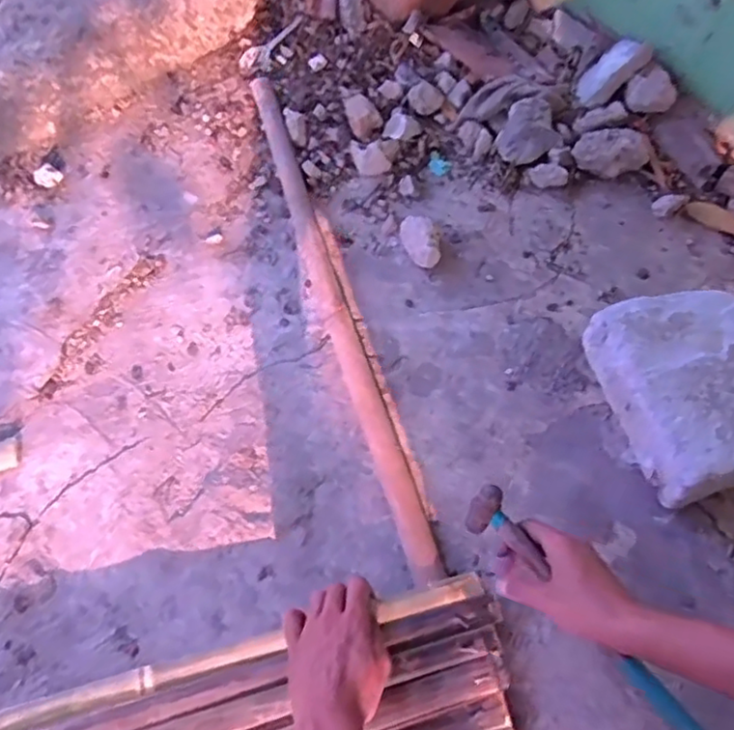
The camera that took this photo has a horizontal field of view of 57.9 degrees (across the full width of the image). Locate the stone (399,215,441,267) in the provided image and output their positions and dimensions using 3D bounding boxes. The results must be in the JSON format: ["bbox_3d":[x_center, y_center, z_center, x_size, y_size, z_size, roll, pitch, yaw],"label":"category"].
[{"bbox_3d":[0.074,-0.171,0.916,0.051,0.055,0.069,-6,61,1],"label":"stone"}]

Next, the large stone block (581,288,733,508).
[{"bbox_3d":[0.374,0.028,0.743,0.184,0.119,0.214,-17,64,-5],"label":"large stone block"}]

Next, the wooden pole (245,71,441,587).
[{"bbox_3d":[-0.057,-0.118,0.907,0.038,0.035,0.830,-17,61,-5],"label":"wooden pole"}]

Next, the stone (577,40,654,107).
[{"bbox_3d":[0.356,-0.425,0.962,0.110,0.037,0.048,-37,54,35],"label":"stone"}]

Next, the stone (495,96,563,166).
[{"bbox_3d":[0.235,-0.343,0.979,0.077,0.065,0.070,-1,64,3],"label":"stone"}]

